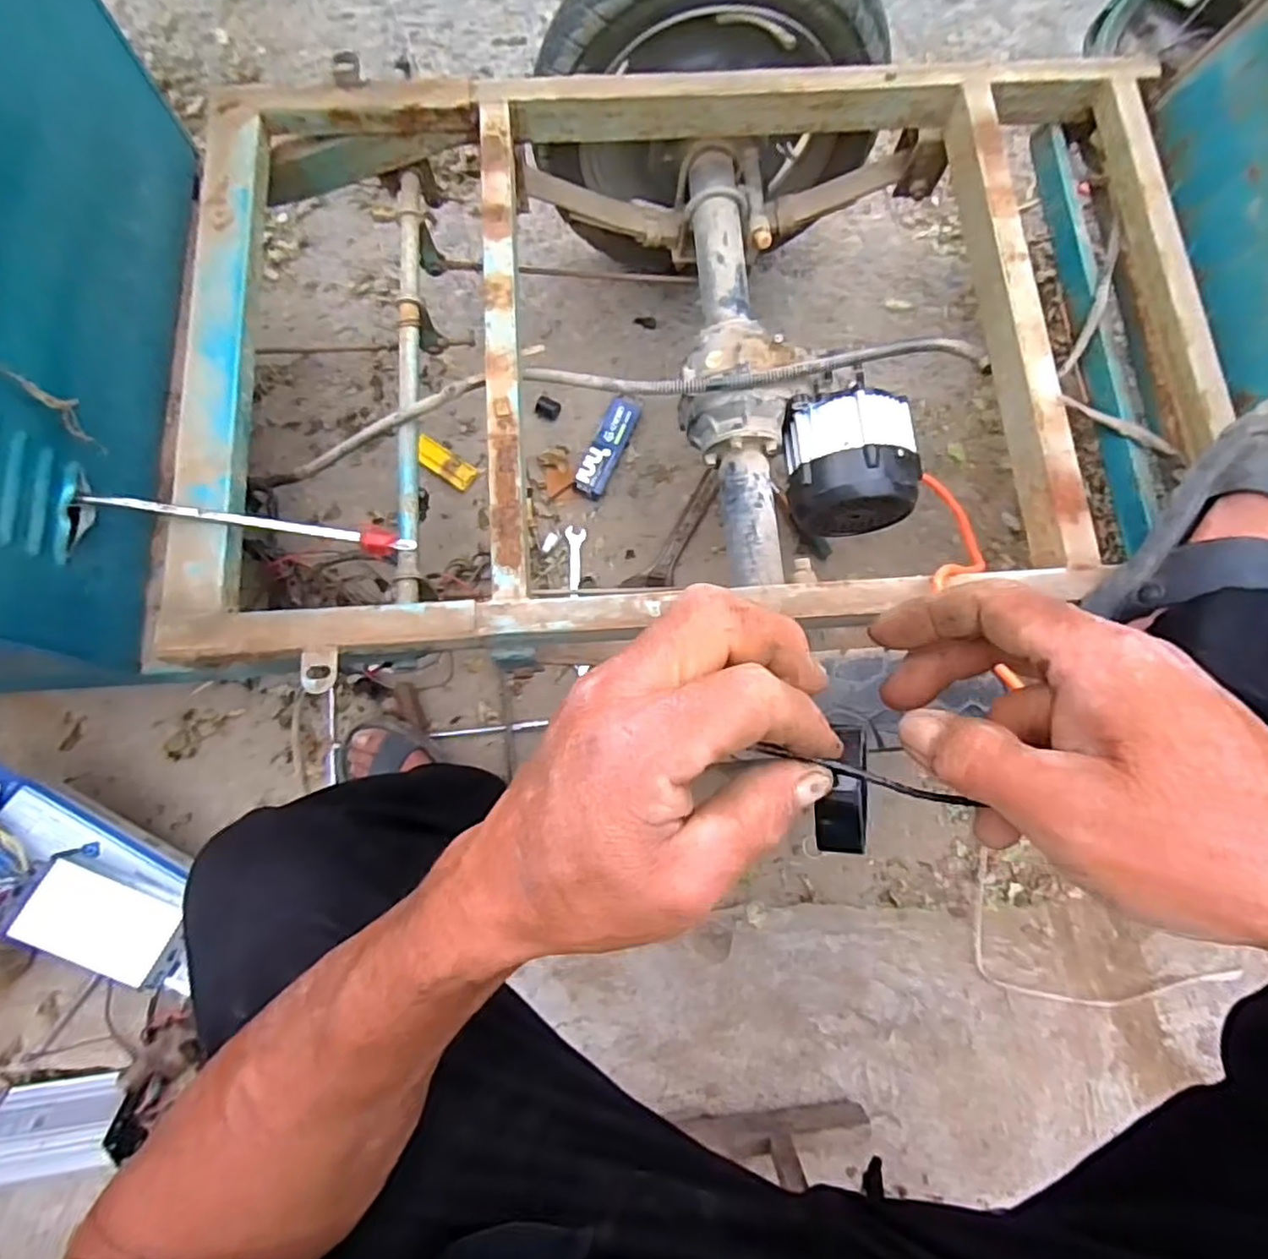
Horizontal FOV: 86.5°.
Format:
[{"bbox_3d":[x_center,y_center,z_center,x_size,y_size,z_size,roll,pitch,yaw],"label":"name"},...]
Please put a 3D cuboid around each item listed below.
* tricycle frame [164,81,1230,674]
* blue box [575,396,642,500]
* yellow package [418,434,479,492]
[{"bbox_3d":[0.078,-0.292,0.673,1.039,0.080,0.599,-4,77,-3],"label":"tricycle frame"},{"bbox_3d":[-0.036,-0.271,0.983,0.052,0.034,0.167,21,77,3],"label":"blue box"},{"bbox_3d":[-0.277,-0.242,0.984,0.093,0.022,0.043,36,77,-17],"label":"yellow package"}]

